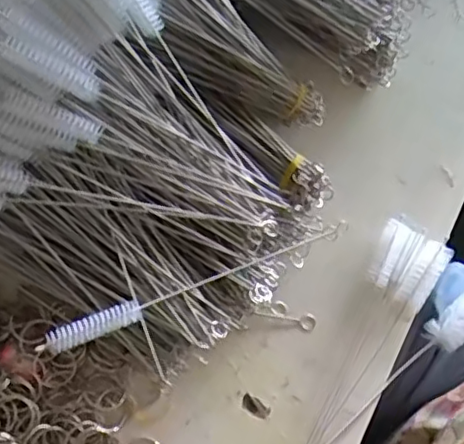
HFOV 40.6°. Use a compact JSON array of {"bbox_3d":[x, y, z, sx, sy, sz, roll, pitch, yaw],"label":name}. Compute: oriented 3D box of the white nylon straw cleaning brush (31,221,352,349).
[{"bbox_3d":[-0.014,0.034,0.370,0.199,0.016,0.012,-20,74,-27],"label":"white nylon straw cleaning brush"}]

